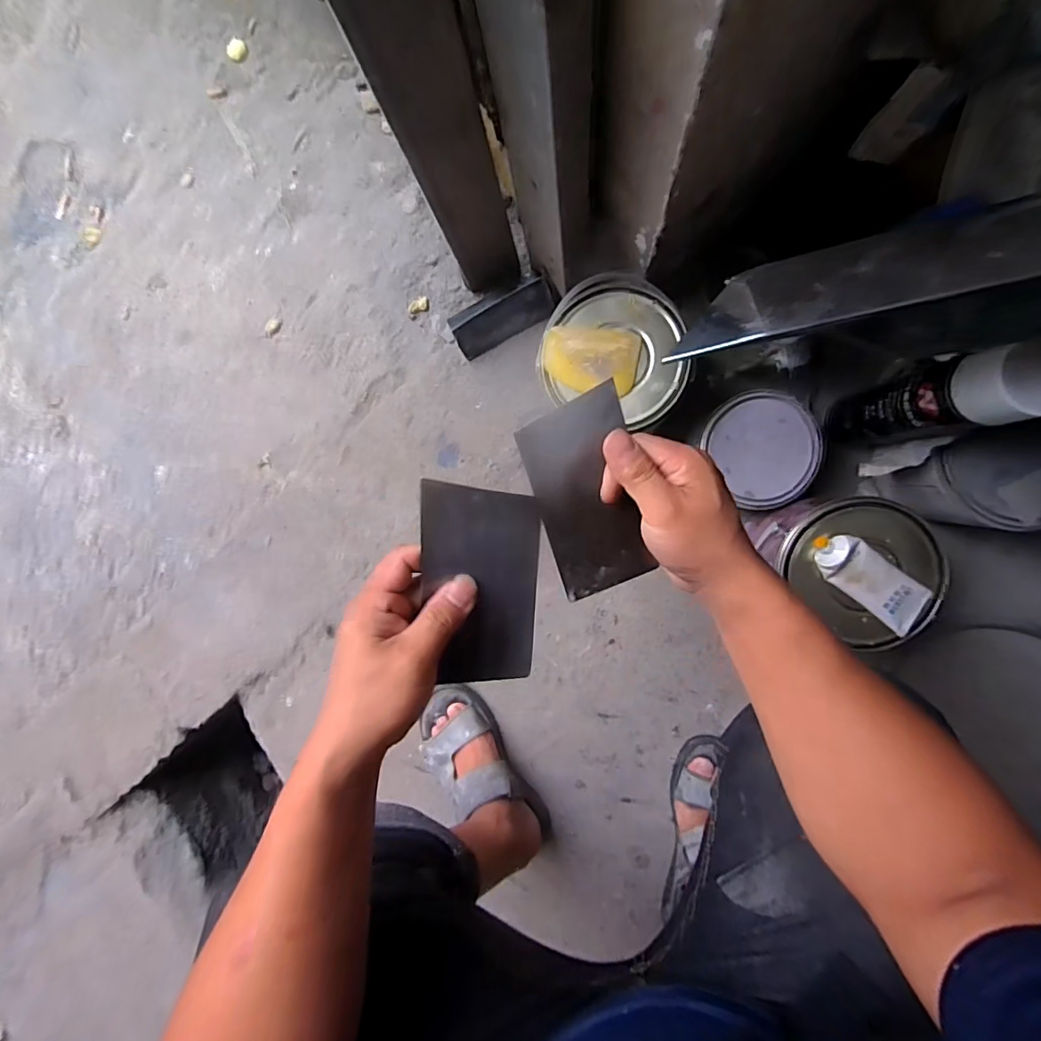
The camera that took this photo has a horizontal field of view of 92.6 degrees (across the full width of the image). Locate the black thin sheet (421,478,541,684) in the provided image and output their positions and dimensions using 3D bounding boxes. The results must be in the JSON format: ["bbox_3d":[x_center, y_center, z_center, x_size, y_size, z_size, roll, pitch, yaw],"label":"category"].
[{"bbox_3d":[-0.025,0.043,0.314,0.071,0.004,0.132,0,107,-11],"label":"black thin sheet"}]

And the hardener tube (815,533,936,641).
[{"bbox_3d":[0.338,0.056,0.477,0.125,0.028,0.051,38,95,4],"label":"hardener tube"}]

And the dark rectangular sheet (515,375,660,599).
[{"bbox_3d":[0.047,-0.014,0.336,0.069,0.004,0.132,-19,106,-4],"label":"dark rectangular sheet"}]

